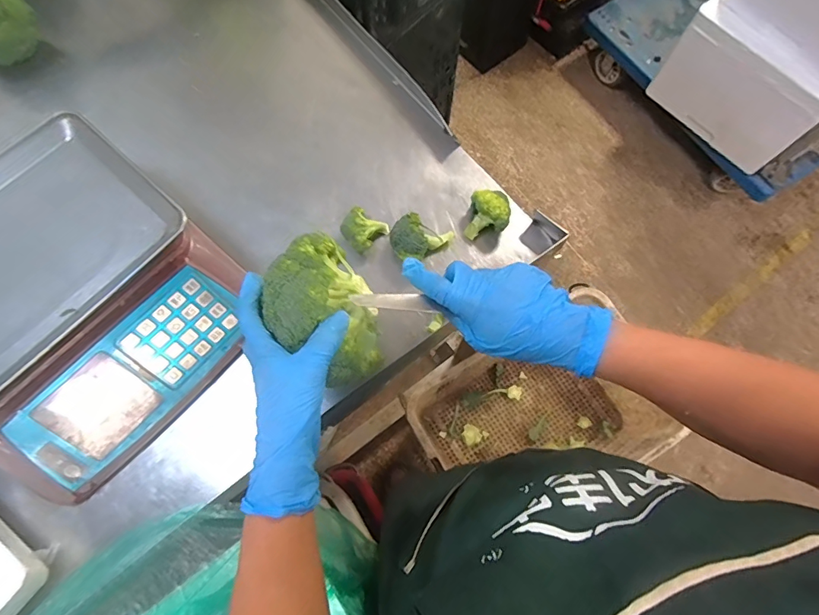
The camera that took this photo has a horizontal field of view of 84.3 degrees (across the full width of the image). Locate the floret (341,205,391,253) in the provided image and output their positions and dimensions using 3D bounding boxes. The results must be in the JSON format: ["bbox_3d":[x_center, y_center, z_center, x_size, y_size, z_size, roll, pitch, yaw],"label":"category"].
[{"bbox_3d":[-0.063,-0.106,0.602,0.051,0.033,0.055,37,76,11],"label":"floret"}]

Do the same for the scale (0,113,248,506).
[{"bbox_3d":[-0.399,-0.007,0.526,0.339,0.106,0.325,40,76,12],"label":"scale"}]

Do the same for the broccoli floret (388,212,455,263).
[{"bbox_3d":[0.012,-0.094,0.581,0.056,0.045,0.075,42,77,12],"label":"broccoli floret"}]

